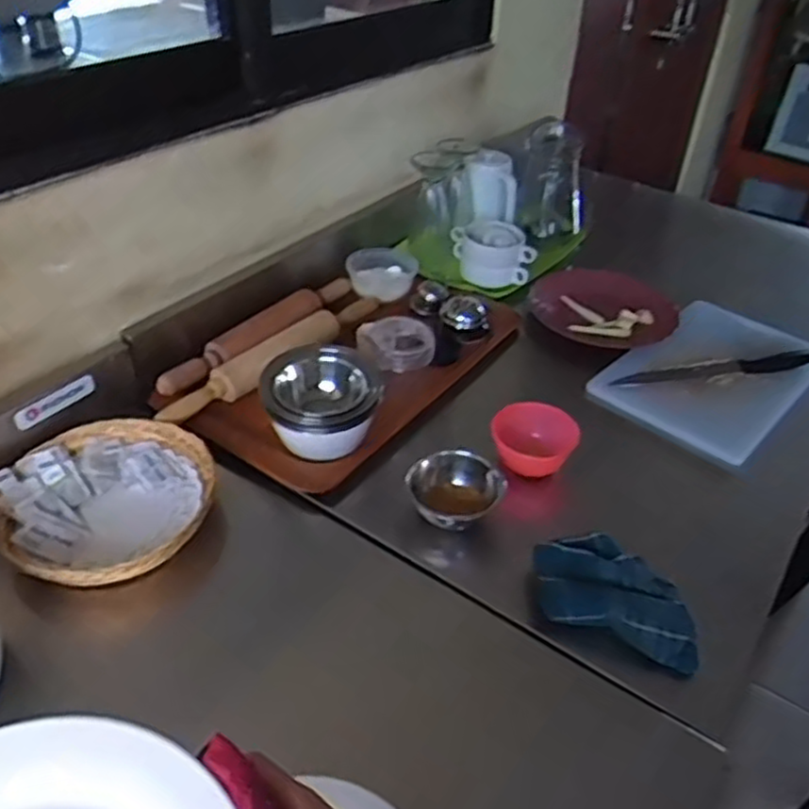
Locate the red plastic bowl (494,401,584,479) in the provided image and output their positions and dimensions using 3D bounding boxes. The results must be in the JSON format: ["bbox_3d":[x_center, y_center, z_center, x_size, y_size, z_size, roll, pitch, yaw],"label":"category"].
[{"bbox_3d":[0.161,0.045,0.906,0.097,0.066,0.097,2,39,-2],"label":"red plastic bowl"}]

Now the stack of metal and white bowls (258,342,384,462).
[{"bbox_3d":[-0.099,-0.009,0.896,0.138,0.101,0.158,1,39,-4],"label":"stack of metal and white bowls"}]

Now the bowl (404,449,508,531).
[{"bbox_3d":[0.056,0.100,0.825,0.099,0.050,0.105,2,39,-2],"label":"bowl"}]

